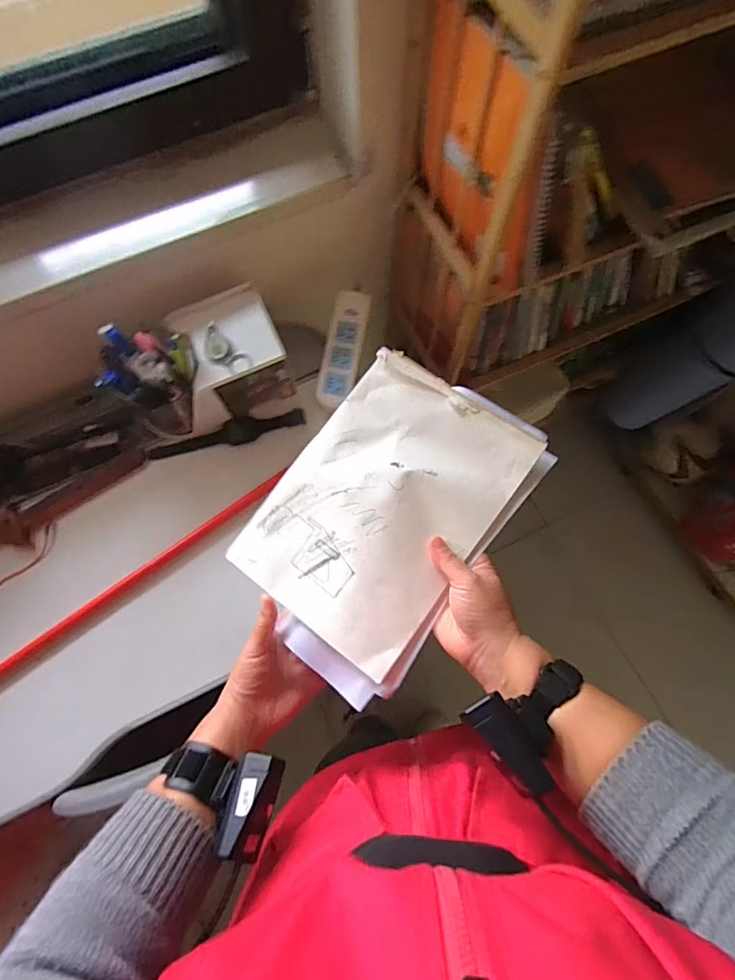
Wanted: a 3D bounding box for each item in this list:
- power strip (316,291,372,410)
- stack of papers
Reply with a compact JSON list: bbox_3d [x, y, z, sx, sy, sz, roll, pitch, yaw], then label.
[{"bbox_3d":[-0.037,-0.212,0.742,0.056,0.023,0.175,13,88,3],"label":"power strip"},{"bbox_3d":[0.013,0.019,0.458,0.198,0.014,0.295,35,84,14],"label":"stack of papers"}]

